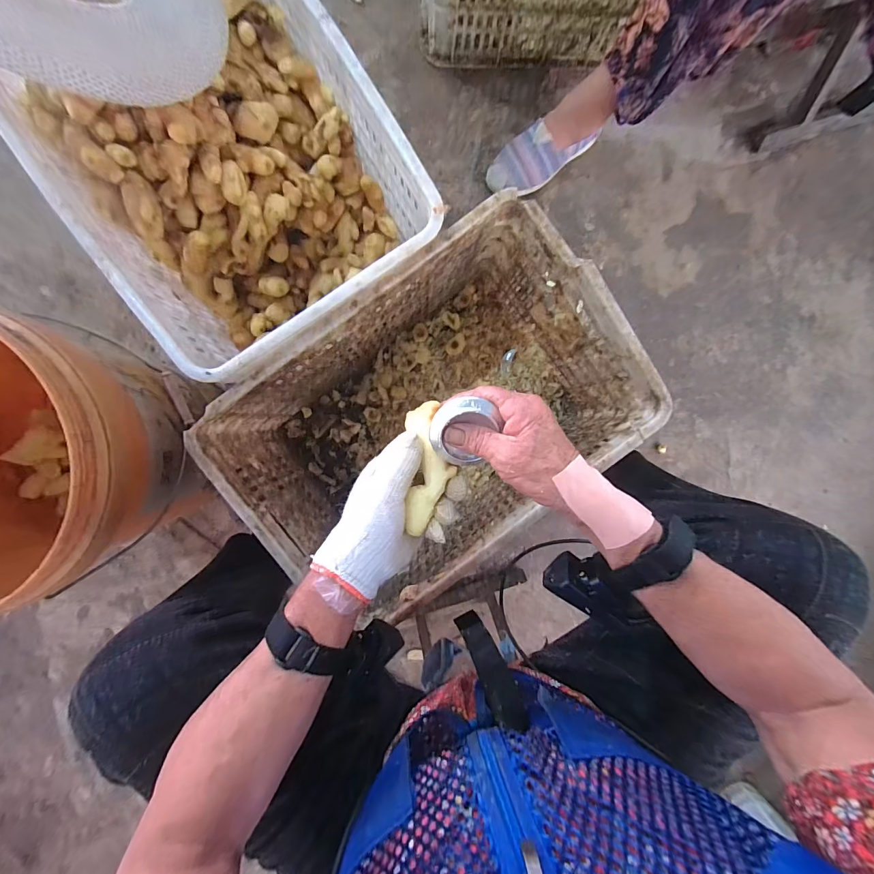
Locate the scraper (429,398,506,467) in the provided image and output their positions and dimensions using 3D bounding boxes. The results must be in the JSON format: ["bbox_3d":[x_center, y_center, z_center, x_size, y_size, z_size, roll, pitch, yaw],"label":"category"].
[{"bbox_3d":[0.018,-0.009,0.316,0.049,0.024,0.058,20,118,-15],"label":"scraper"}]

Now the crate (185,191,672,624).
[{"bbox_3d":[-0.004,-0.030,0.601,0.503,0.281,0.333,-36,95,-1],"label":"crate"}]

